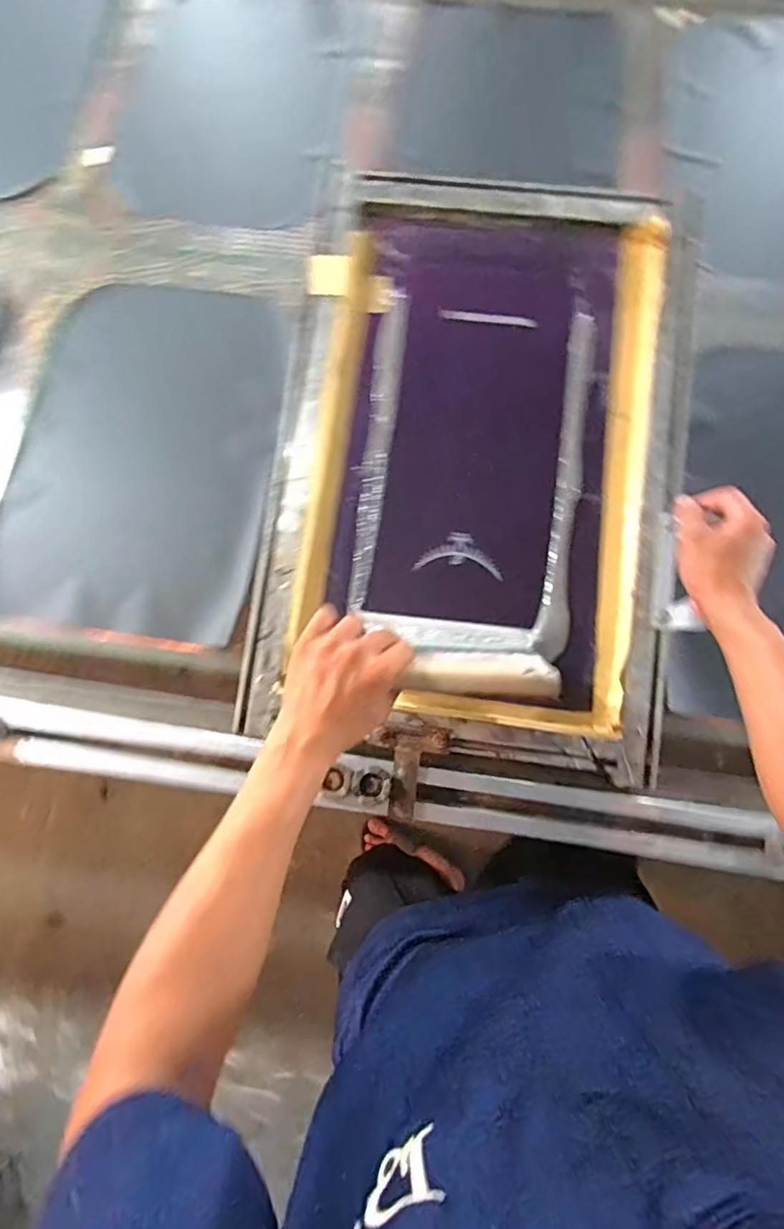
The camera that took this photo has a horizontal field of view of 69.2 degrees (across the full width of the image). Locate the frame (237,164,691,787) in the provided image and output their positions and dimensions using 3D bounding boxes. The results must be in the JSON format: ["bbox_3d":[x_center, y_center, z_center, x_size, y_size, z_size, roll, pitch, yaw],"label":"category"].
[{"bbox_3d":[0.092,-0.171,0.619,0.407,0.052,0.630,7,84,3],"label":"frame"}]

